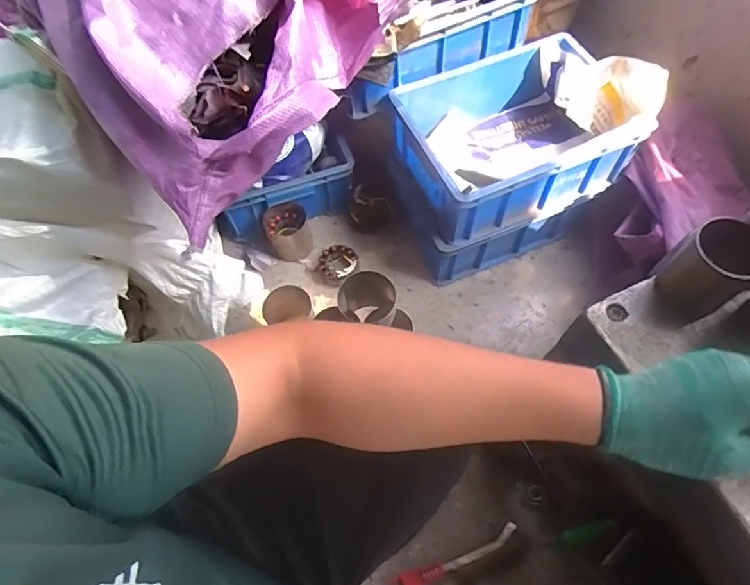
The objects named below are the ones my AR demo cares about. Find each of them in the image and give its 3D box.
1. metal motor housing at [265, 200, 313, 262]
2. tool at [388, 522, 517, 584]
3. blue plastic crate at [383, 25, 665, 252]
[{"bbox_3d":[-0.192,-0.135,1.111,0.096,0.080,0.093,-1,62,1],"label":"metal motor housing"},{"bbox_3d":[0.126,0.440,0.816,0.233,0.022,0.033,-24,64,-11],"label":"tool"},{"bbox_3d":[0.261,-0.307,0.984,0.394,0.148,0.303,-20,64,-9],"label":"blue plastic crate"}]

